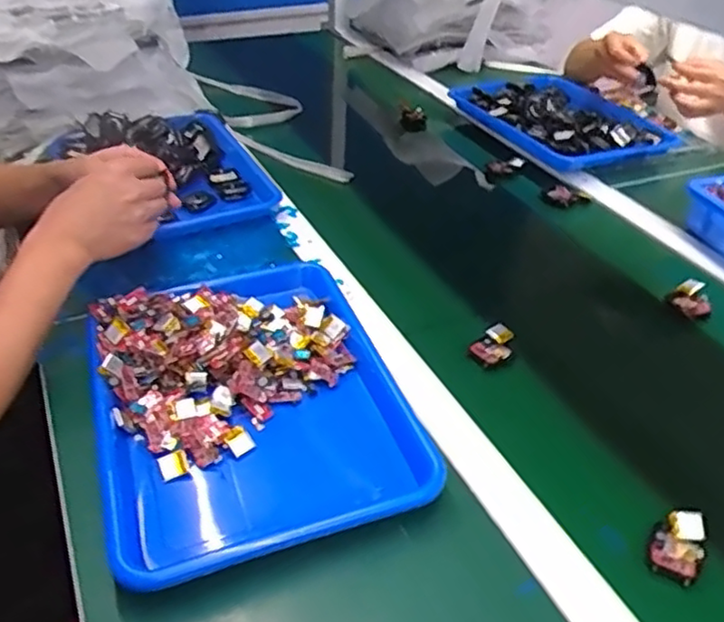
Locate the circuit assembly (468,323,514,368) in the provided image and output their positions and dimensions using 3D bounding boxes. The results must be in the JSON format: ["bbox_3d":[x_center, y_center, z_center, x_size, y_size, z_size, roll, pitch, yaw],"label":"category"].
[{"bbox_3d":[0.136,0.035,0.685,0.051,0.019,0.030,-28,45,-32],"label":"circuit assembly"}]

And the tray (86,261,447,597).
[{"bbox_3d":[-0.098,0.076,0.595,0.263,0.056,0.327,-13,39,-18],"label":"tray"}]

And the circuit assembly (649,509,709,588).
[{"bbox_3d":[0.237,0.174,0.504,0.035,0.020,0.057,19,41,23],"label":"circuit assembly"}]

